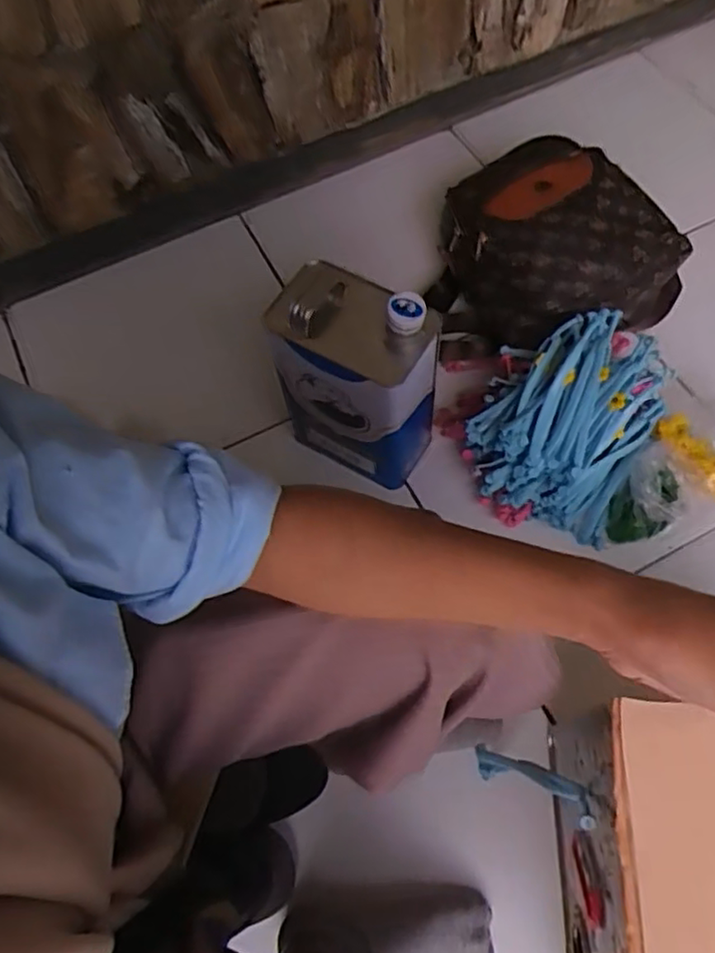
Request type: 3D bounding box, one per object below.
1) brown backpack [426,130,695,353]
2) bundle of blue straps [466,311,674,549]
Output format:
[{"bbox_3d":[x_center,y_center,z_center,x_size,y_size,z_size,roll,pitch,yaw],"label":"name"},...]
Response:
[{"bbox_3d":[0.247,-0.299,0.881,0.237,0.153,0.291,-40,68,-15],"label":"brown backpack"},{"bbox_3d":[0.250,-0.071,0.792,0.202,0.118,0.228,27,69,15],"label":"bundle of blue straps"}]

